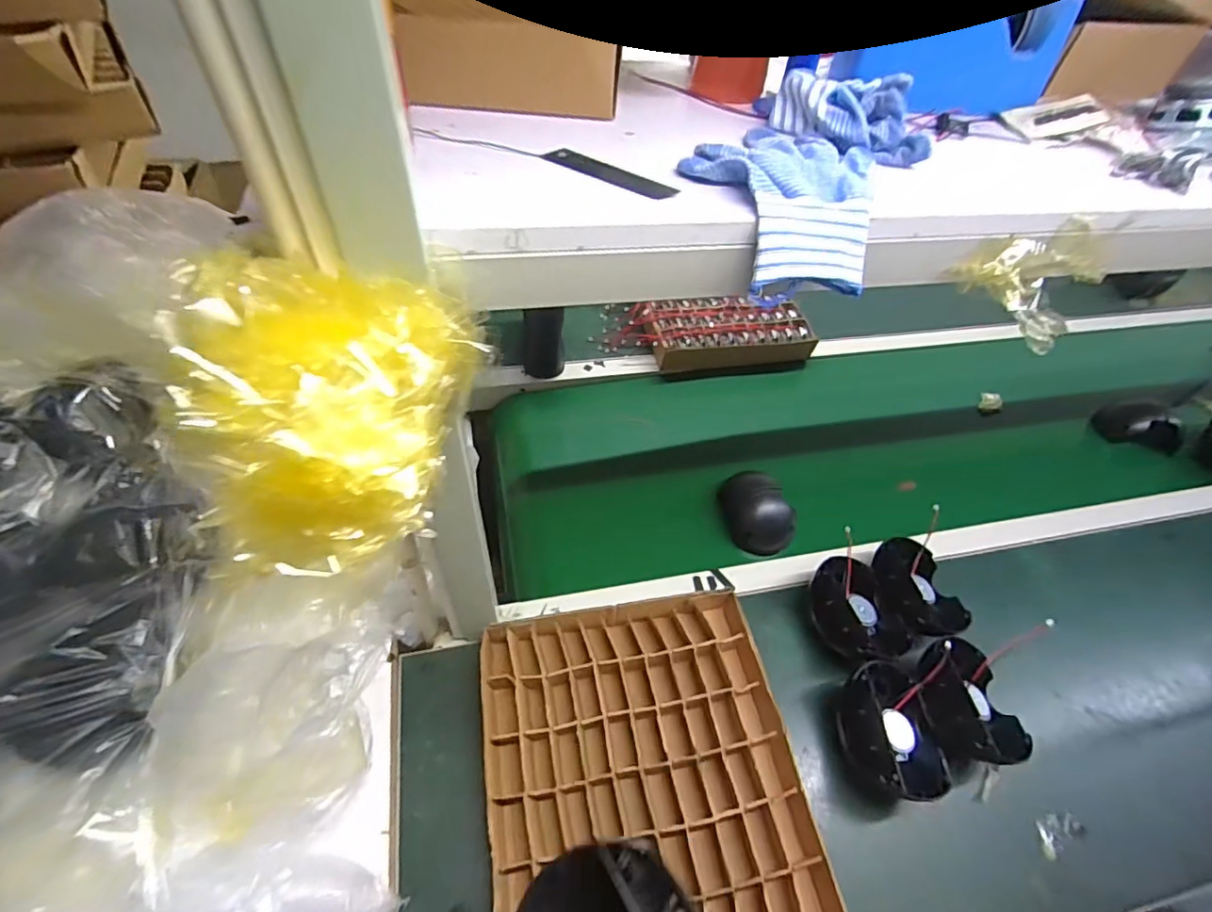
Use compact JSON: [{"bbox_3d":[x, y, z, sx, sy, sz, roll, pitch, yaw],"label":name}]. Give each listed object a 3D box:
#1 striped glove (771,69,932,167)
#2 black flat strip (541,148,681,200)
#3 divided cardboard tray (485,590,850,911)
[{"bbox_3d":[0.197,-0.273,0.435,0.128,0.042,0.074,25,53,14],"label":"striped glove"},{"bbox_3d":[0.004,-0.192,0.374,0.096,0.005,0.023,31,55,18],"label":"black flat strip"},{"bbox_3d":[0.048,0.371,0.540,0.309,0.056,0.449,-4,52,-9],"label":"divided cardboard tray"}]

